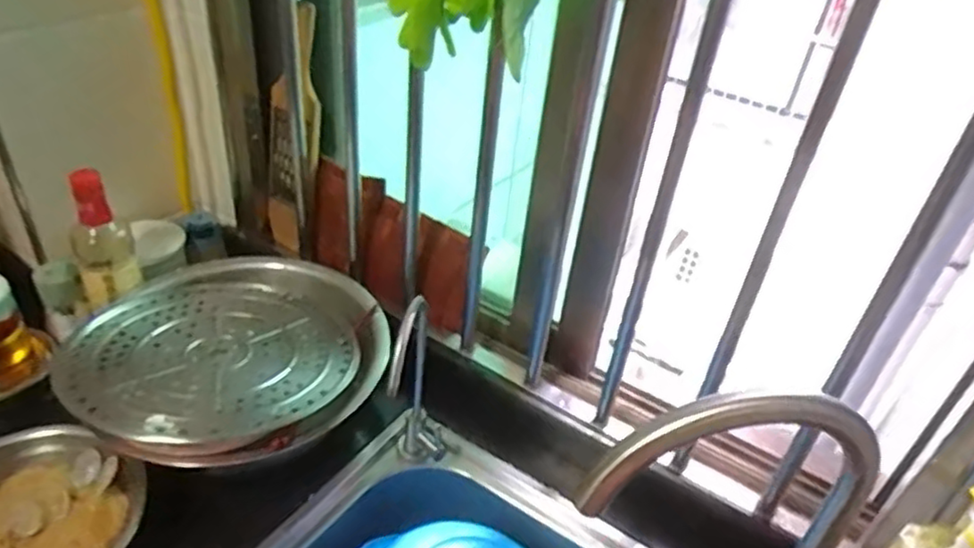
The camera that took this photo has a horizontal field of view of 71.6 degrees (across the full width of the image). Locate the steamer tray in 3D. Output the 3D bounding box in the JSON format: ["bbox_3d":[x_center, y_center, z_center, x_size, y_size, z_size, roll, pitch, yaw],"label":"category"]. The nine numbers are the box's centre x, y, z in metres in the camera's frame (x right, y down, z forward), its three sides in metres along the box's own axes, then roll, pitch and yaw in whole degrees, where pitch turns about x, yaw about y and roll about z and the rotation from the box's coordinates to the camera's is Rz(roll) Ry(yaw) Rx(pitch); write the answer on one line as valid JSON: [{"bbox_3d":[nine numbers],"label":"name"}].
[{"bbox_3d":[-0.294,0.072,0.785,0.333,0.050,0.340,31,43,29],"label":"steamer tray"}]

